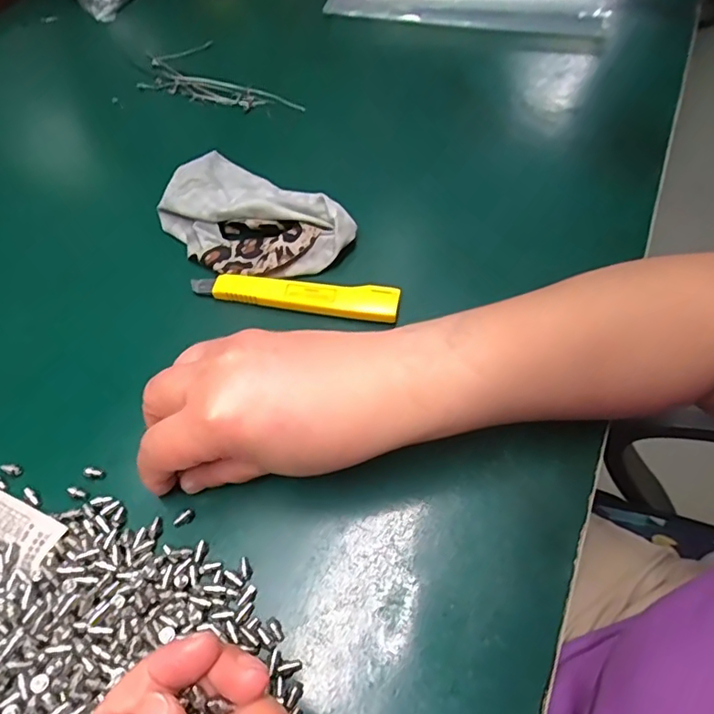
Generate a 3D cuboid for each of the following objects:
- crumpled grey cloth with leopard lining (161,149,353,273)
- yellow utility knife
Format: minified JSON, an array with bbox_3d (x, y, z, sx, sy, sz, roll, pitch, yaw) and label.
[{"bbox_3d":[-0.069,-0.092,0.352,0.123,0.022,0.081,29,62,16],"label":"crumpled grey cloth with leopard lining"},{"bbox_3d":[-0.039,-0.038,0.324,0.126,0.008,0.021,7,58,3],"label":"yellow utility knife"}]

